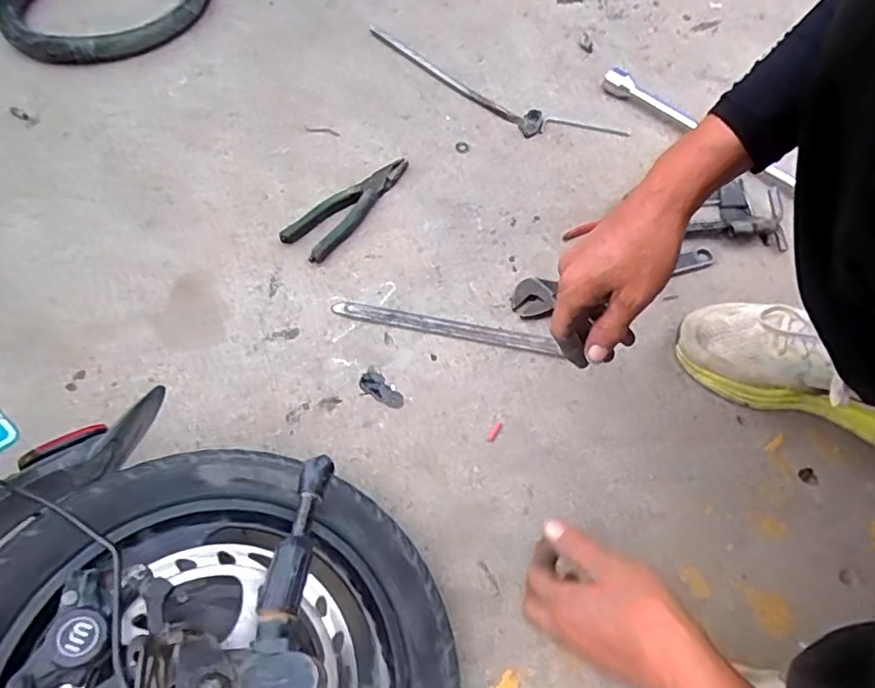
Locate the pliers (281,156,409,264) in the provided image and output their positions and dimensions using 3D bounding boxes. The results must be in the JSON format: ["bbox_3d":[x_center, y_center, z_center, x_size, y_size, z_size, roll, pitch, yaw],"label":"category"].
[{"bbox_3d":[-0.105,-0.174,0.727,0.058,0.020,0.193,34,66,17],"label":"pliers"}]

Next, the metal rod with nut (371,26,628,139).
[{"bbox_3d":[0.067,-0.363,0.846,0.420,0.023,0.073,27,64,14],"label":"metal rod with nut"}]

